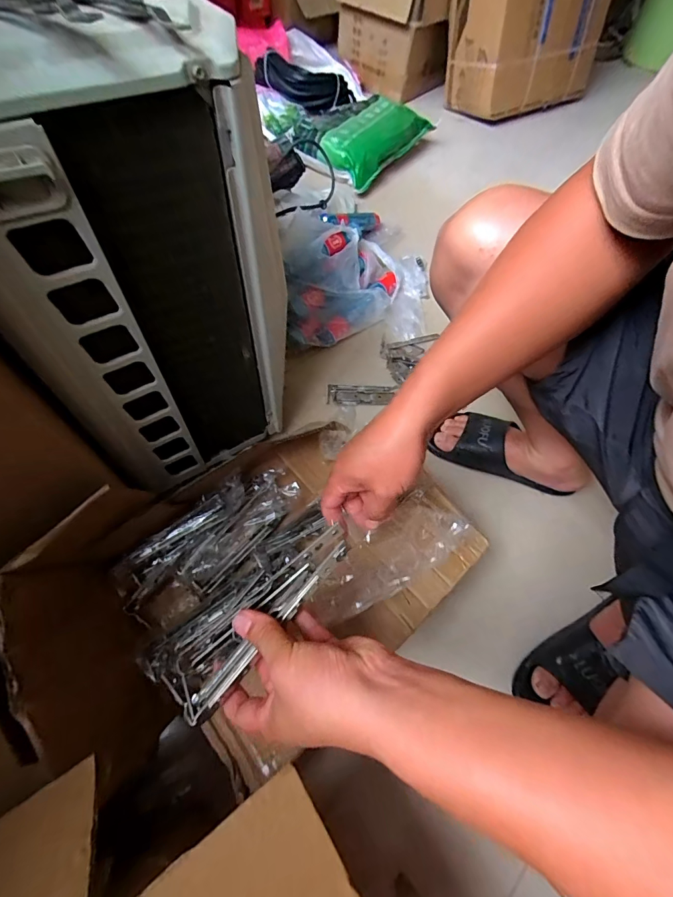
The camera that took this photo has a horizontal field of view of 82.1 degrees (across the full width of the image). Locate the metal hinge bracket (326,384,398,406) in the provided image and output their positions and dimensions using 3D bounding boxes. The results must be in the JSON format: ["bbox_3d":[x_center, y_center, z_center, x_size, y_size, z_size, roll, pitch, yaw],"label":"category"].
[{"bbox_3d":[0.053,-0.111,0.801,0.144,0.008,0.042,-2,82,-4],"label":"metal hinge bracket"}]

